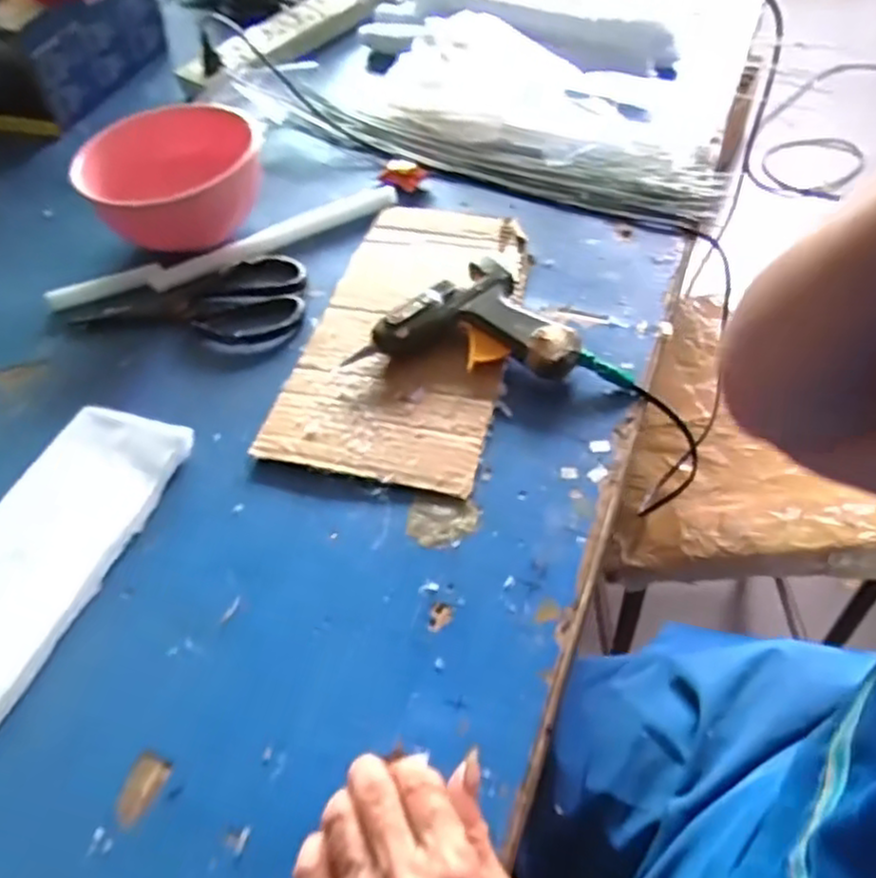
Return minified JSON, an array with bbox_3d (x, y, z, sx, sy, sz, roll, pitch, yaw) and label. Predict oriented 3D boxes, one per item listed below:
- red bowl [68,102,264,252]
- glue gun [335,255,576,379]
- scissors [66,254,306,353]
[{"bbox_3d":[-0.220,-0.220,0.609,0.145,0.082,0.118,-19,53,-8],"label":"red bowl"},{"bbox_3d":[0.019,-0.085,0.508,0.157,0.036,0.086,2,53,8],"label":"glue gun"},{"bbox_3d":[-0.190,-0.118,0.578,0.184,0.007,0.106,11,54,14],"label":"scissors"}]

